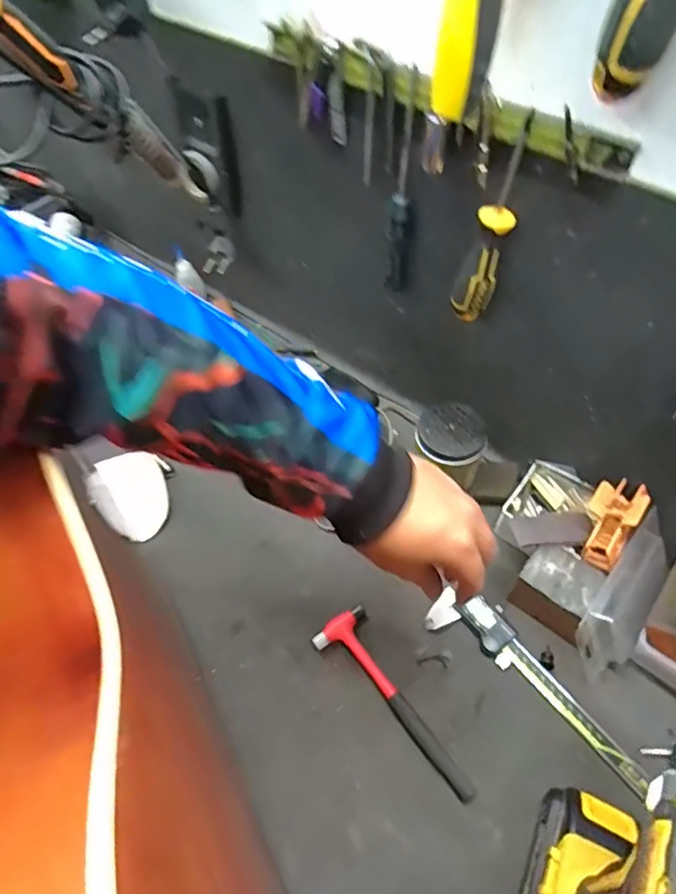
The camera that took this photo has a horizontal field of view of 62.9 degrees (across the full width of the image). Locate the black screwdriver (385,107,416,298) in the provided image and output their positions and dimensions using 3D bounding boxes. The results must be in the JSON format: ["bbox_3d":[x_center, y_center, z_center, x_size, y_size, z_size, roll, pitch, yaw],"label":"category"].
[{"bbox_3d":[0.056,-0.200,0.479,0.023,0.166,0.018,8,56,6],"label":"black screwdriver"}]

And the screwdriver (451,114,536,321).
[{"bbox_3d":[0.115,-0.162,0.419,0.033,0.154,0.022,3,56,3],"label":"screwdriver"}]

